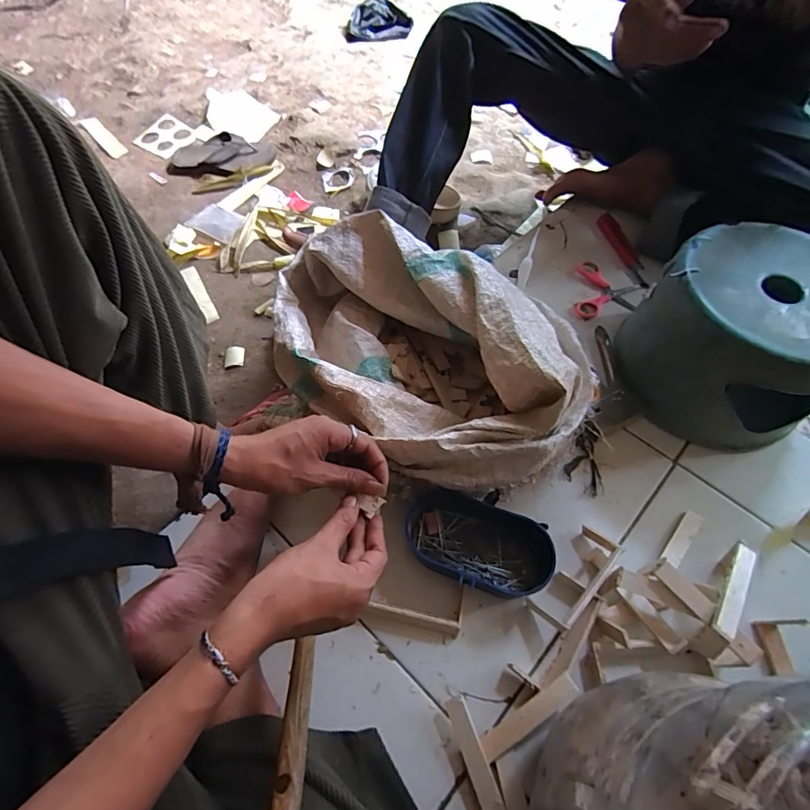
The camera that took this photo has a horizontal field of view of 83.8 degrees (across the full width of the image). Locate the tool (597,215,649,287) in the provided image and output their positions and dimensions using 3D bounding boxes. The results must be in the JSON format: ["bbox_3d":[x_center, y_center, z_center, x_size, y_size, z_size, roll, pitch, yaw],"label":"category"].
[{"bbox_3d":[0.376,-0.267,0.770,0.034,0.008,0.170,-11,60,-8],"label":"tool"}]

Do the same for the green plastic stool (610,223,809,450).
[{"bbox_3d":[0.413,-0.084,0.570,0.217,0.165,0.224,35,64,18],"label":"green plastic stool"}]

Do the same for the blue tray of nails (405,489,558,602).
[{"bbox_3d":[0.080,0.154,0.496,0.159,0.044,0.085,17,60,9],"label":"blue tray of nails"}]

